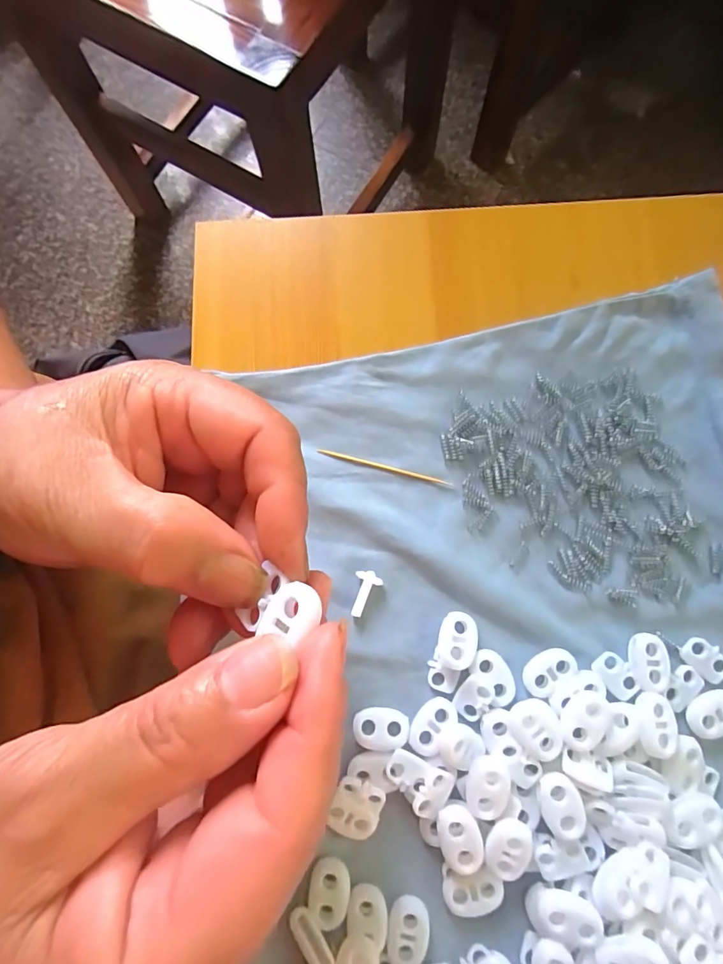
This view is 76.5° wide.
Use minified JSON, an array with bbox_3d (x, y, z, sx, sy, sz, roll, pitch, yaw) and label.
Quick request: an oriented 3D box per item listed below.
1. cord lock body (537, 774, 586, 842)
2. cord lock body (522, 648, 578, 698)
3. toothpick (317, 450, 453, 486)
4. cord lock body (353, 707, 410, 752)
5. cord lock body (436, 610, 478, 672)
[{"bbox_3d":[0.074,0.120,0.170,0.015,0.005,0.021,-22,79,-3],"label":"cord lock body"},{"bbox_3d":[0.075,0.076,0.184,0.022,0.004,0.013,-40,80,-6],"label":"cord lock body"},{"bbox_3d":[0.010,-0.007,0.204,0.060,0.004,0.004,15,79,4],"label":"toothpick"},{"bbox_3d":[0.008,0.098,0.180,0.021,0.004,0.015,3,79,2],"label":"cord lock body"},{"bbox_3d":[0.039,0.065,0.187,0.015,0.007,0.021,7,79,3],"label":"cord lock body"}]

